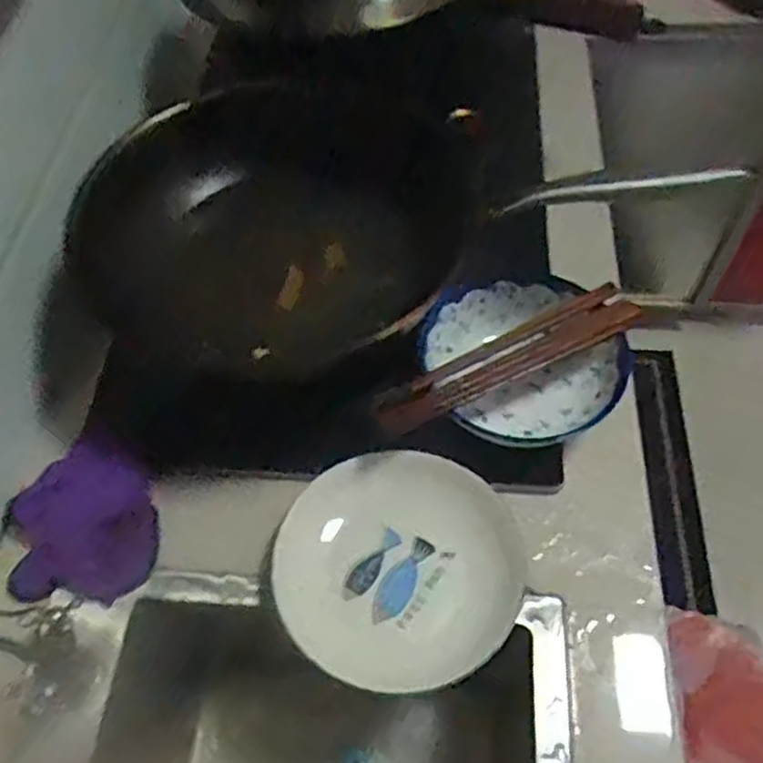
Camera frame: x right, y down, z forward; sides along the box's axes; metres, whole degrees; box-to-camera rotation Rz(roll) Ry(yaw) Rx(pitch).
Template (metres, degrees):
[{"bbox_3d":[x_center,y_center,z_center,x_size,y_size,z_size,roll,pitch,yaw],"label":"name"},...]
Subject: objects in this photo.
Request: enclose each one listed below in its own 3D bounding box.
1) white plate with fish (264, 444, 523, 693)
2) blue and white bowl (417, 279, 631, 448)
[{"bbox_3d":[0.013,0.140,0.558,0.179,0.030,0.180,-1,58,2],"label":"white plate with fish"},{"bbox_3d":[0.119,-0.026,0.623,0.142,0.045,0.160,-25,60,-13],"label":"blue and white bowl"}]

